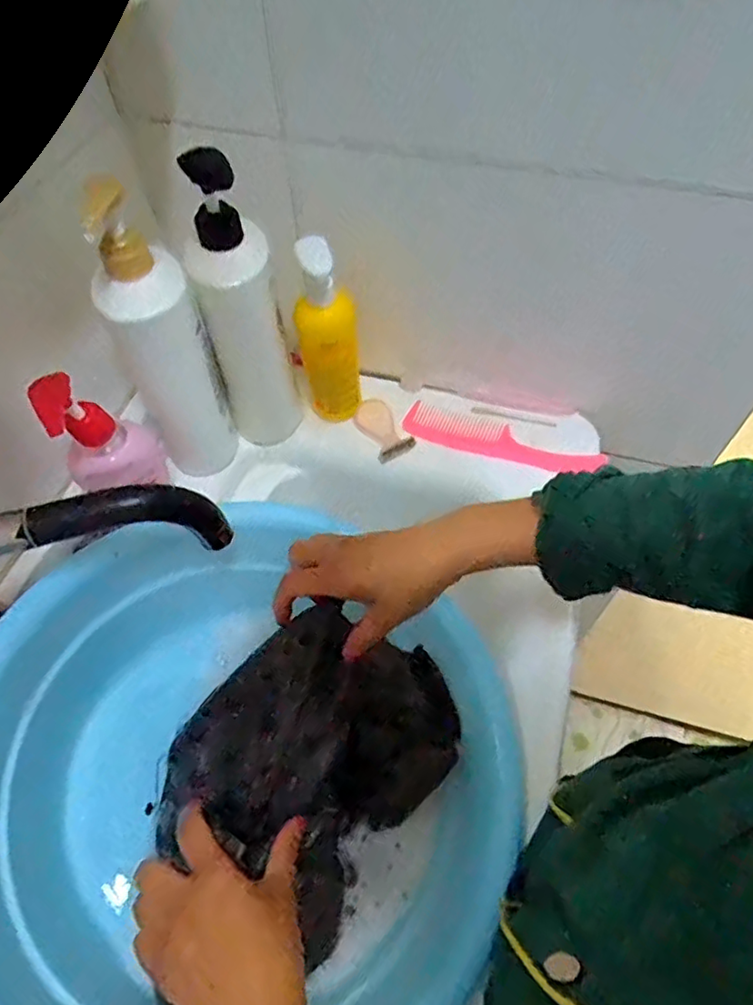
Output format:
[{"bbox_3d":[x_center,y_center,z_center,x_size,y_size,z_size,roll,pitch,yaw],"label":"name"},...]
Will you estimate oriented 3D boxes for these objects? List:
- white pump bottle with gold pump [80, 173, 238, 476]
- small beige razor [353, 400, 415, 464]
[{"bbox_3d":[-0.184,-0.126,0.530,0.074,0.242,0.062,-38,64,-21],"label":"white pump bottle with gold pump"},{"bbox_3d":[0.005,-0.079,0.642,0.038,0.017,0.075,-27,60,-15],"label":"small beige razor"}]

